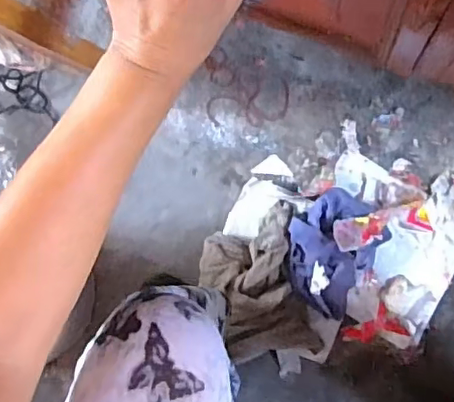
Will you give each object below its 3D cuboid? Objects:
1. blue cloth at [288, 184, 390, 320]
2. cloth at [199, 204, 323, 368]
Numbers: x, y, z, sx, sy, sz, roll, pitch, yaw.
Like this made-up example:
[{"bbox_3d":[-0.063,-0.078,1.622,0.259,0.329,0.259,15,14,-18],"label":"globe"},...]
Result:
[{"bbox_3d":[0.144,0.068,0.805,0.127,0.051,0.158,34,96,9],"label":"blue cloth"},{"bbox_3d":[0.046,0.117,0.812,0.149,0.079,0.213,-12,88,11],"label":"cloth"}]

